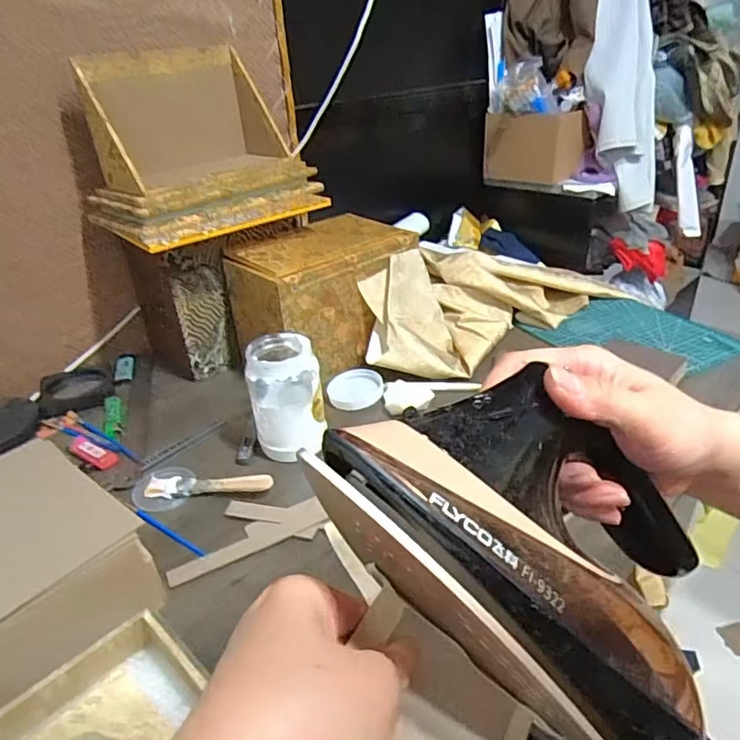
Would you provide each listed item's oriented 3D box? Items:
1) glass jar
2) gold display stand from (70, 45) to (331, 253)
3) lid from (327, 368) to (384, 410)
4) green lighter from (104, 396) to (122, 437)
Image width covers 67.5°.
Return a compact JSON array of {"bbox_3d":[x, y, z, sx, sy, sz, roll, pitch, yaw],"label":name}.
[{"bbox_3d":[-0.092,0.029,0.610,0.075,0.120,0.075,-3,30,2],"label":"glass jar"},{"bbox_3d":[-0.206,-0.290,0.694,0.264,0.186,0.175,-28,38,-36],"label":"gold display stand"},{"bbox_3d":[-0.019,0.024,0.719,0.071,0.016,0.069,-3,30,2],"label":"lid"},{"bbox_3d":[-0.326,0.055,0.702,0.019,0.010,0.089,-13,32,-16],"label":"green lighter"}]

